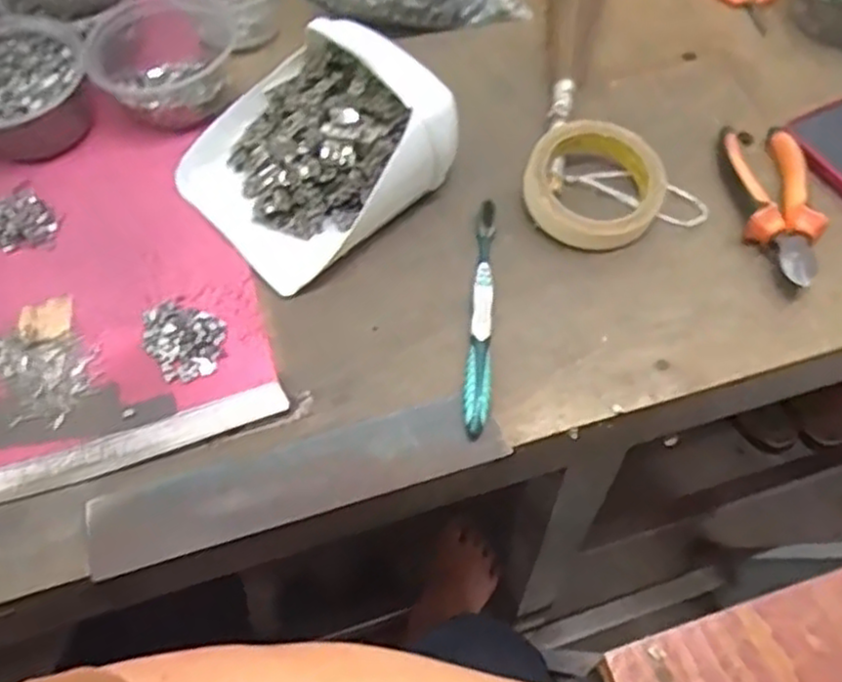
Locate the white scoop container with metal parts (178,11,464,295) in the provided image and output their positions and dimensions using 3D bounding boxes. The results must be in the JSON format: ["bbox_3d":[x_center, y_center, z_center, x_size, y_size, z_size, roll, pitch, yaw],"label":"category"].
[{"bbox_3d":[-0.082,-0.145,0.531,0.166,0.079,0.156,-40,64,-21],"label":"white scoop container with metal parts"}]

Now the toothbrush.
[{"bbox_3d":[0.040,-0.024,0.492,0.016,0.019,0.183,3,57,4],"label":"toothbrush"}]

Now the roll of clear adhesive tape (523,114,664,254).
[{"bbox_3d":[0.125,-0.114,0.540,0.101,0.030,0.099,18,59,13],"label":"roll of clear adhesive tape"}]

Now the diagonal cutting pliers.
[{"bbox_3d":[0.253,-0.100,0.532,0.050,0.027,0.148,0,57,2],"label":"diagonal cutting pliers"}]

